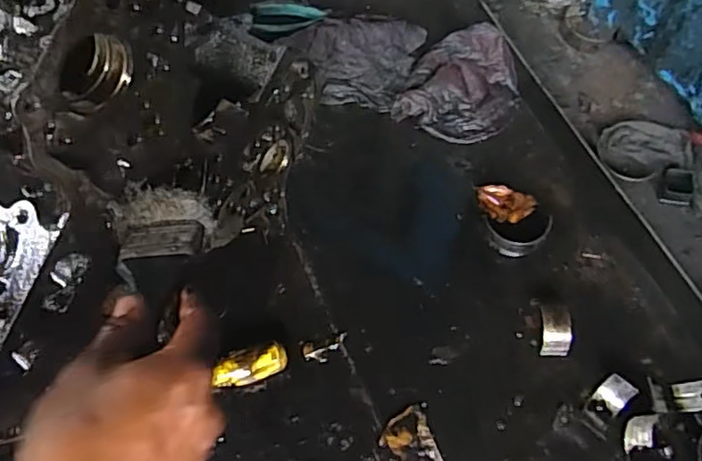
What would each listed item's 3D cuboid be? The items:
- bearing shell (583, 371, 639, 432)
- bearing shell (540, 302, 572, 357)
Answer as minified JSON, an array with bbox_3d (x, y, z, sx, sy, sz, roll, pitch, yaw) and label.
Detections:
[{"bbox_3d":[0.233,0.156,0.553,0.025,0.019,0.048,40,68,19],"label":"bearing shell"},{"bbox_3d":[0.198,0.095,0.587,0.029,0.025,0.048,2,61,0],"label":"bearing shell"}]

